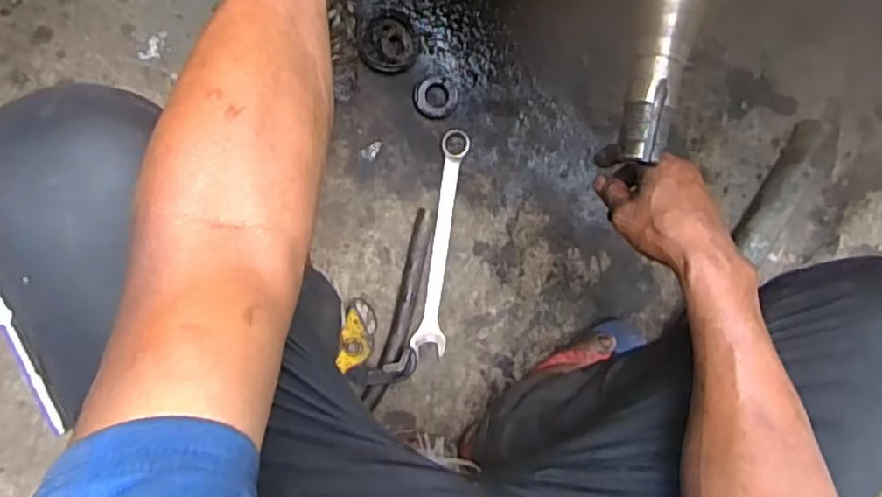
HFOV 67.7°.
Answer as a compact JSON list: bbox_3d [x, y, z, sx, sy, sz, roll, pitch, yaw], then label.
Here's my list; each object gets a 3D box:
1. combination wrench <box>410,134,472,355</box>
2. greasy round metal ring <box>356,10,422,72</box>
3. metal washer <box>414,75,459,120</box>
[{"bbox_3d":[0.002,-0.006,0.804,0.039,0.010,0.271,8,94,-9],"label":"combination wrench"},{"bbox_3d":[-0.060,-0.240,0.768,0.072,0.030,0.069,-1,95,-8],"label":"greasy round metal ring"},{"bbox_3d":[-0.005,-0.182,0.789,0.052,0.007,0.053,-1,95,-8],"label":"metal washer"}]

